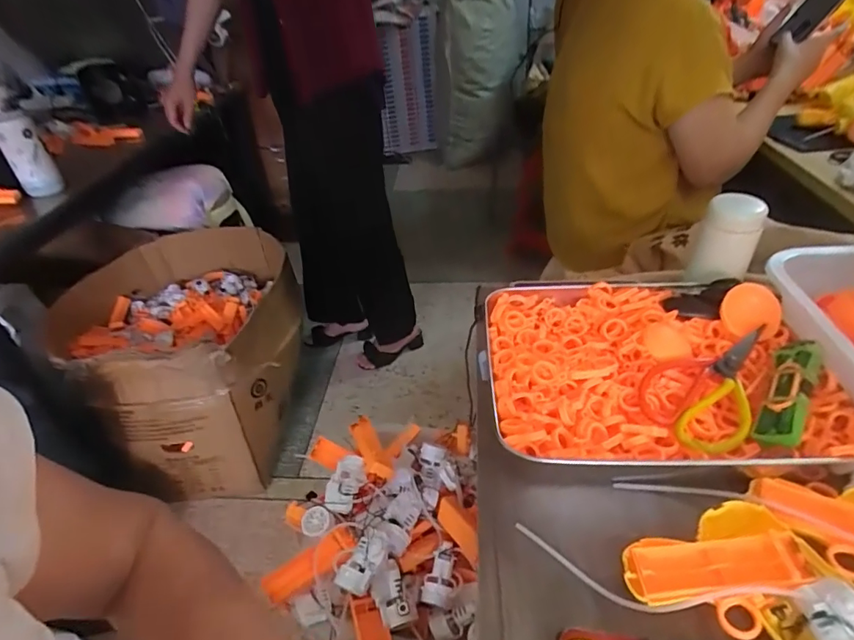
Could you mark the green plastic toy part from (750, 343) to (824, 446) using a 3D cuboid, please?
[{"bbox_3d":[0.305,0.059,0.412,0.029,0.016,0.108,23,58,31],"label":"green plastic toy part"}]

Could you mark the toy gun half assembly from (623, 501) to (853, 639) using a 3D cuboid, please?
[{"bbox_3d":[0.219,0.183,0.313,0.136,0.035,0.133,-13,38,-11],"label":"toy gun half assembly"}]

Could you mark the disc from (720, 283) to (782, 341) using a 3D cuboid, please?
[{"bbox_3d":[0.320,-0.008,0.484,0.051,0.054,0.006,-16,2,13],"label":"disc"}]

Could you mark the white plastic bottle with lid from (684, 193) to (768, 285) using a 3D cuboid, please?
[{"bbox_3d":[0.336,-0.089,0.547,0.056,0.096,0.062,20,44,29],"label":"white plastic bottle with lid"}]

